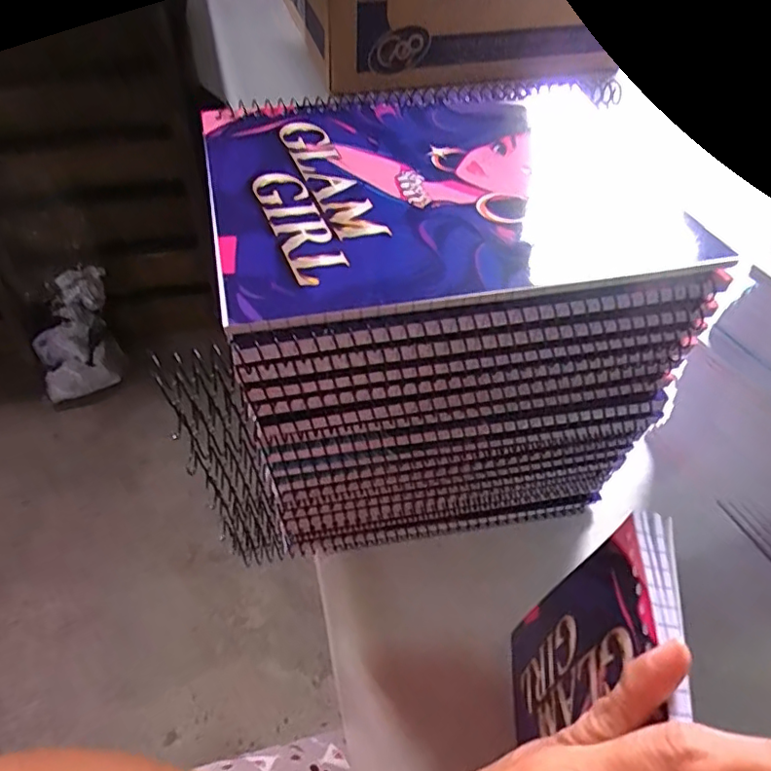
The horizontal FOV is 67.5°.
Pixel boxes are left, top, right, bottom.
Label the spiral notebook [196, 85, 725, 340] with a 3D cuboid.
[{"bbox_3d":[0.033,-0.090,0.254,0.210,0.013,0.147,-10,51,-10],"label":"spiral notebook"}]

